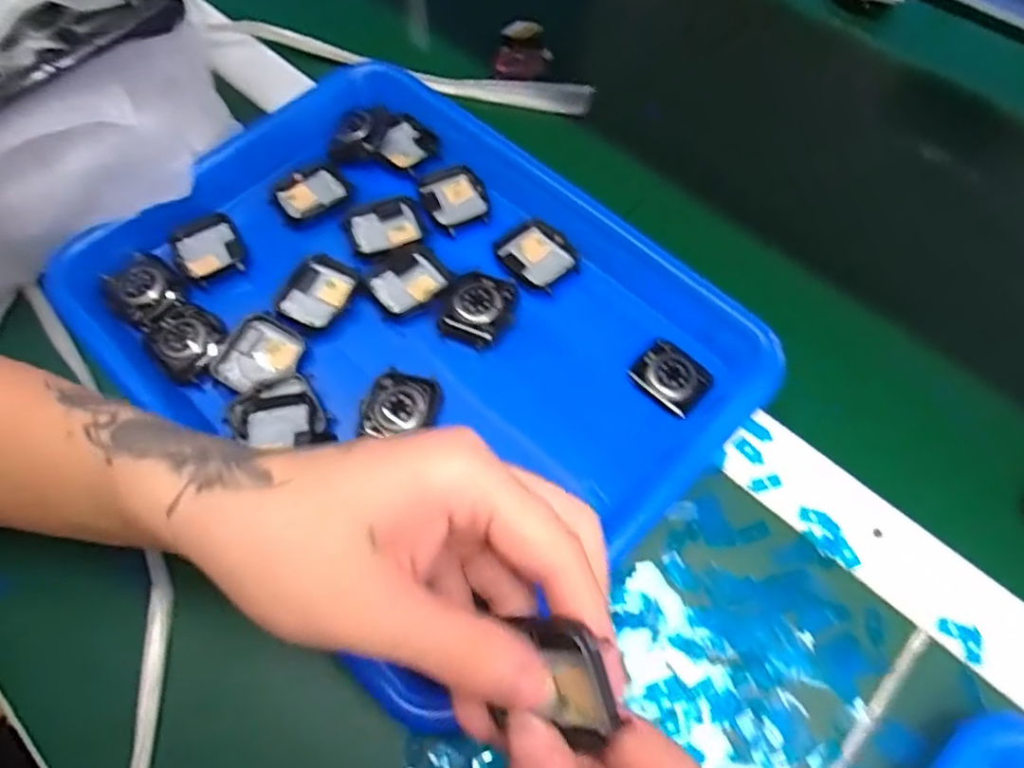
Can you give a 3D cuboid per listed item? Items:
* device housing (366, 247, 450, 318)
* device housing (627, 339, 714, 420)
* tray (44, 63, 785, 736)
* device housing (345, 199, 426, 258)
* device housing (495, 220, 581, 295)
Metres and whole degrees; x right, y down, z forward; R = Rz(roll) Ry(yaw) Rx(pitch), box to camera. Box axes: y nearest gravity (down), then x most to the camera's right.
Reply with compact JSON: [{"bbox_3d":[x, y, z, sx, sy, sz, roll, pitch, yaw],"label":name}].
[{"bbox_3d":[-0.057,-0.056,0.367,0.043,0.007,0.035,-34,66,-14],"label":"device housing"},{"bbox_3d":[0.084,-0.003,0.339,0.037,0.014,0.028,40,71,21],"label":"device housing"},{"bbox_3d":[-0.056,-0.034,0.344,0.328,0.034,0.252,38,71,20],"label":"tray"},{"bbox_3d":[-0.075,-0.091,0.388,0.043,0.009,0.037,-22,63,-8],"label":"device housing"},{"bbox_3d":[0.016,-0.073,0.375,0.041,0.010,0.035,41,72,21],"label":"device housing"}]

